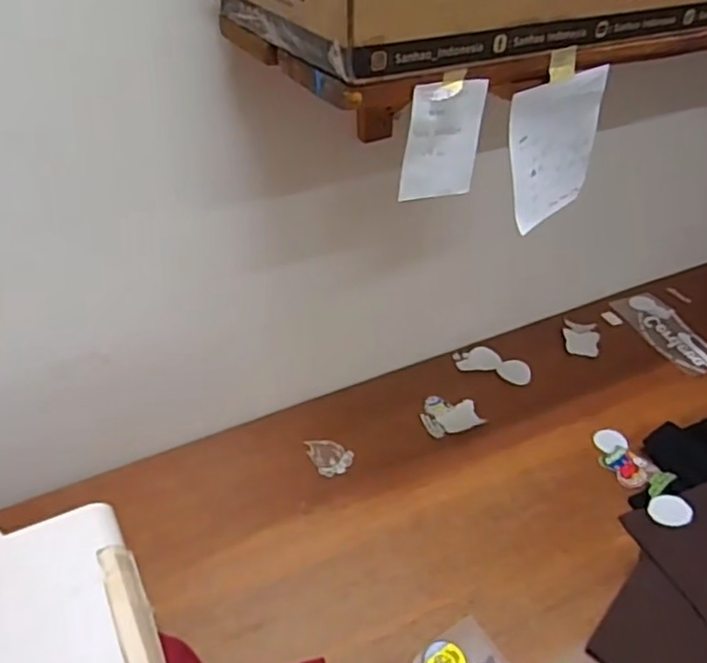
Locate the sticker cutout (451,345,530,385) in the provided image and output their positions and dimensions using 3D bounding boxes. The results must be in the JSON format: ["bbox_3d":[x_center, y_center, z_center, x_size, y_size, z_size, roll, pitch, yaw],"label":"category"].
[{"bbox_3d":[0.264,0.061,1.261,0.143,0.007,0.068,15,50,14],"label":"sticker cutout"}]

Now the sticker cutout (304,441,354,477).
[{"bbox_3d":[-0.047,0.202,1.084,0.089,0.009,0.060,29,46,28],"label":"sticker cutout"}]

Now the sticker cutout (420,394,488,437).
[{"bbox_3d":[0.167,0.143,1.162,0.101,0.007,0.089,-9,41,-14],"label":"sticker cutout"}]

